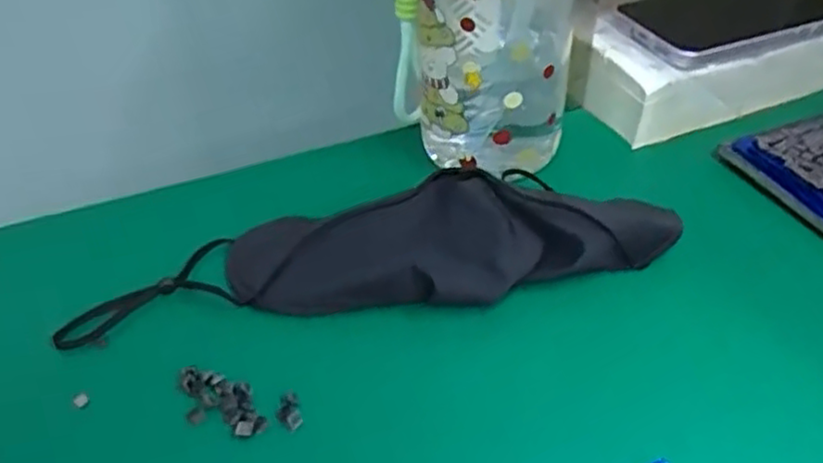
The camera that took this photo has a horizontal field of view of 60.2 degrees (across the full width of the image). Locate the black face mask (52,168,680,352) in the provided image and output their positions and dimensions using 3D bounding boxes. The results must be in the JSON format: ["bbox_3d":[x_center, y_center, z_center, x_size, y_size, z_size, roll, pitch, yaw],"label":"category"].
[{"bbox_3d":[-0.017,0.004,0.341,0.277,0.028,0.074,-7,42,-5],"label":"black face mask"}]

